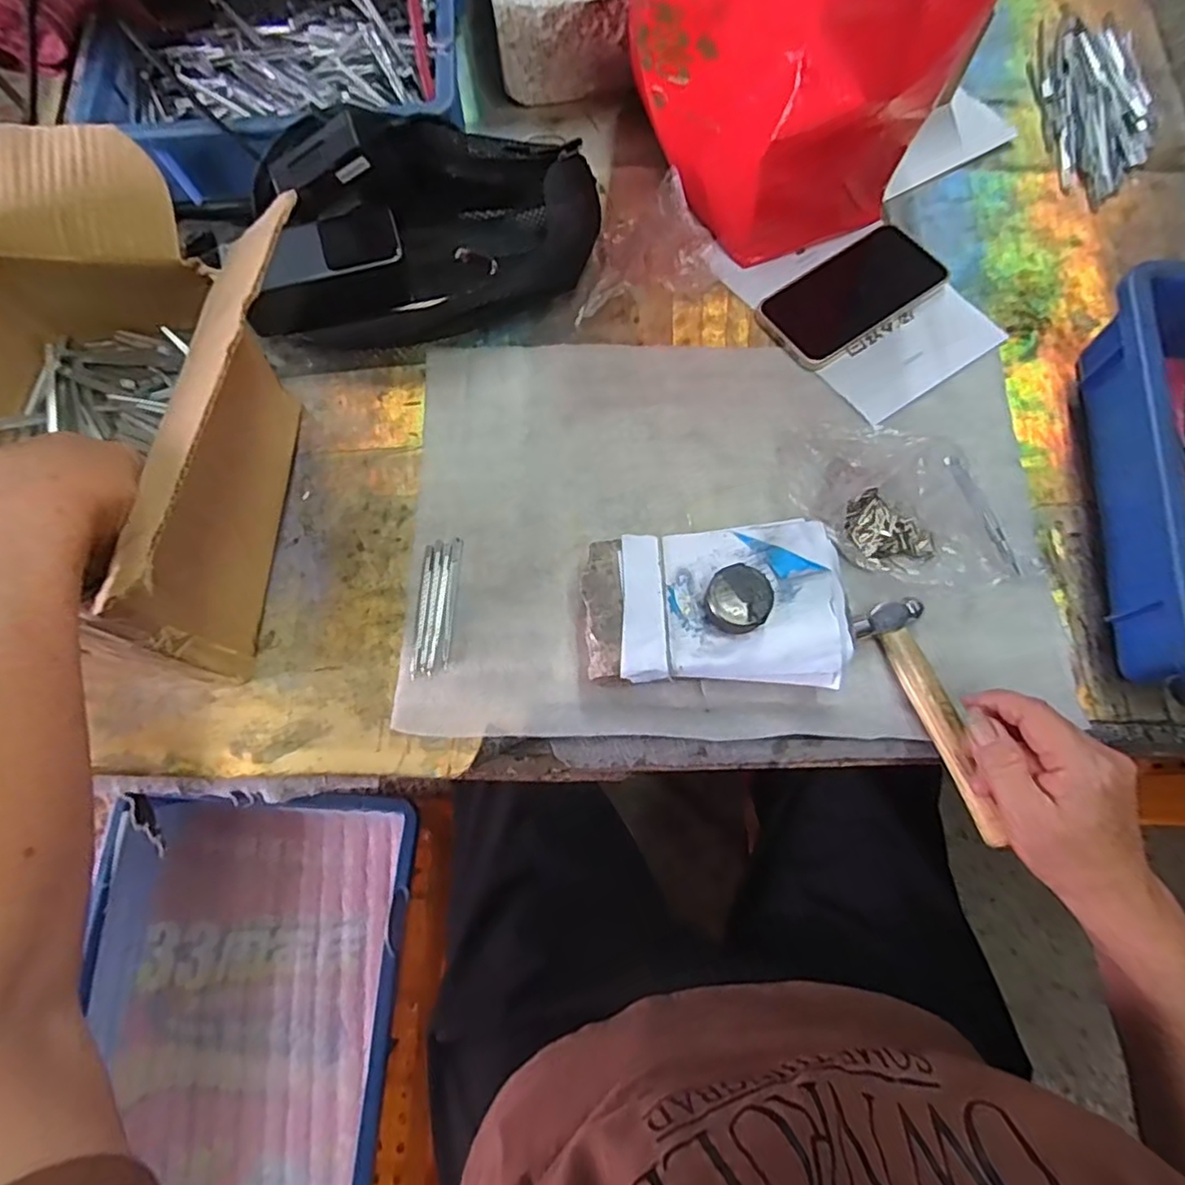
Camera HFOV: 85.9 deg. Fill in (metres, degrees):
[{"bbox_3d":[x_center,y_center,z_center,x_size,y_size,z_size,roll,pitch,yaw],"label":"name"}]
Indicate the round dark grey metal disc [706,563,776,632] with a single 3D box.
[{"bbox_3d":[0.089,0.004,0.385,0.037,0.020,0.036,0,73,0],"label":"round dark grey metal disc"}]

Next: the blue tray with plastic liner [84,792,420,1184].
[{"bbox_3d":[-0.308,0.408,0.581,0.288,0.077,0.405,-3,72,2],"label":"blue tray with plastic liner"}]

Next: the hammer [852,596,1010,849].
[{"bbox_3d":[0.214,0.078,0.398,0.043,0.022,0.151,-17,72,-3],"label":"hammer"}]

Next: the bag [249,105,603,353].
[{"bbox_3d":[-0.132,-0.286,0.496,0.277,0.091,0.136,-18,73,-3],"label":"bag"}]

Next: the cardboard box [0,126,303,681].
[{"bbox_3d":[-0.296,-0.098,0.361,0.158,0.210,0.253,1,72,3],"label":"cardboard box"}]

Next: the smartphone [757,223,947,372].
[{"bbox_3d":[0.205,-0.238,0.511,0.148,0.013,0.076,-34,74,-8],"label":"smartphone"}]

